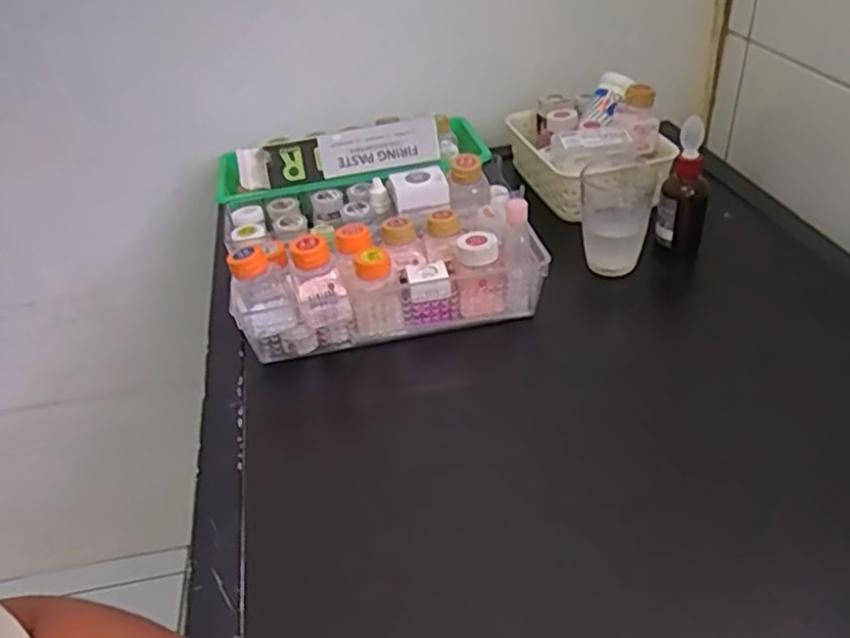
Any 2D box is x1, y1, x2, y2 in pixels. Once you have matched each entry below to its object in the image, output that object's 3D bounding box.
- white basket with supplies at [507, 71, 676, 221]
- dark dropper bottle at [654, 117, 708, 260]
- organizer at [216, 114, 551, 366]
[{"bbox_3d":[0.186,-0.201,0.796,0.143,0.098,0.161,-8,37,-4],"label":"white basket with supplies"},{"bbox_3d":[0.243,-0.120,0.668,0.038,0.127,0.034,17,42,27],"label":"dark dropper bottle"},{"bbox_3d":[-0.053,-0.100,0.707,0.282,0.105,0.285,-10,37,-6],"label":"organizer"}]

